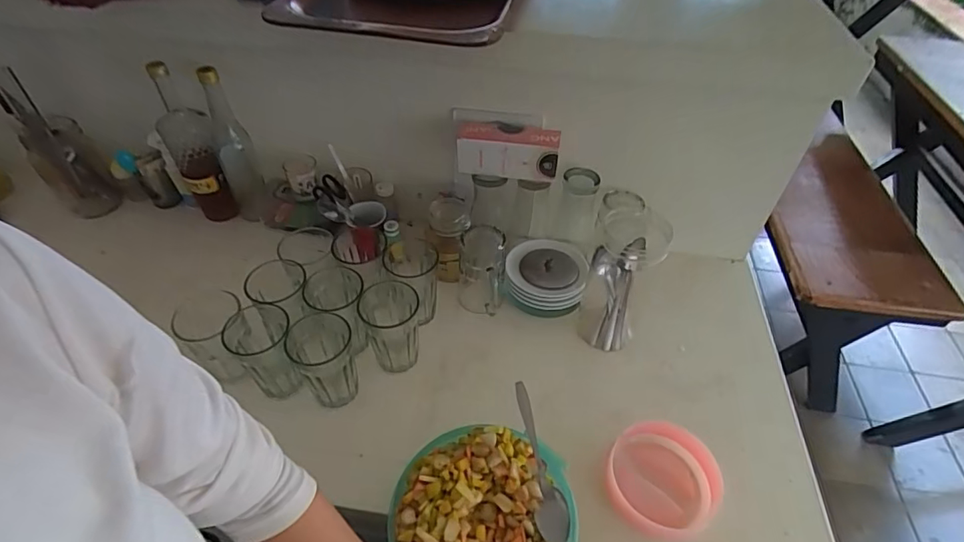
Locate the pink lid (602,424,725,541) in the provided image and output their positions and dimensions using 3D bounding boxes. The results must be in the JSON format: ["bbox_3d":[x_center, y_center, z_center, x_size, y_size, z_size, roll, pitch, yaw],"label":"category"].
[{"bbox_3d":[0.218,0.256,0.605,0.130,0.045,0.126,0,46,0],"label":"pink lid"}]

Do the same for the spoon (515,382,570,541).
[{"bbox_3d":[0.068,0.213,0.560,0.035,0.035,0.173,-4,46,-4],"label":"spoon"}]

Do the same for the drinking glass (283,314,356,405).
[{"bbox_3d":[-0.203,0.122,0.643,0.076,0.122,0.070,-14,48,-13],"label":"drinking glass"}]

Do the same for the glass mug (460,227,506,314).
[{"bbox_3d":[0.000,0.002,0.760,0.069,0.127,0.073,-1,46,-1],"label":"glass mug"}]

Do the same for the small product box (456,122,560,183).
[{"bbox_3d":[0.040,-0.185,0.752,0.149,0.067,0.055,7,47,6],"label":"small product box"}]

